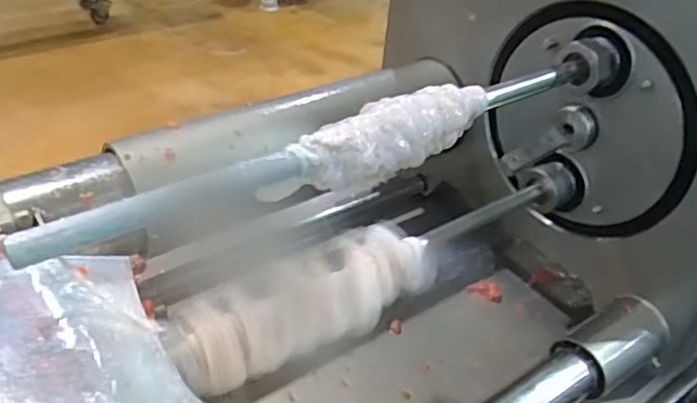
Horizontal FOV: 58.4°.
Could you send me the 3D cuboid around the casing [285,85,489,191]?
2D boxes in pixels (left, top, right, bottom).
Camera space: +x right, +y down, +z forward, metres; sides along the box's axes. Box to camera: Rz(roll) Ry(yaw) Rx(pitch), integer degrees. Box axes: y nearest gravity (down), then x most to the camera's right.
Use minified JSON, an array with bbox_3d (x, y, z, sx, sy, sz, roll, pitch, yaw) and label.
[{"bbox_3d":[0.038,-0.054,0.495,0.186,0.043,0.048,-23,46,-32],"label":"casing"}]

